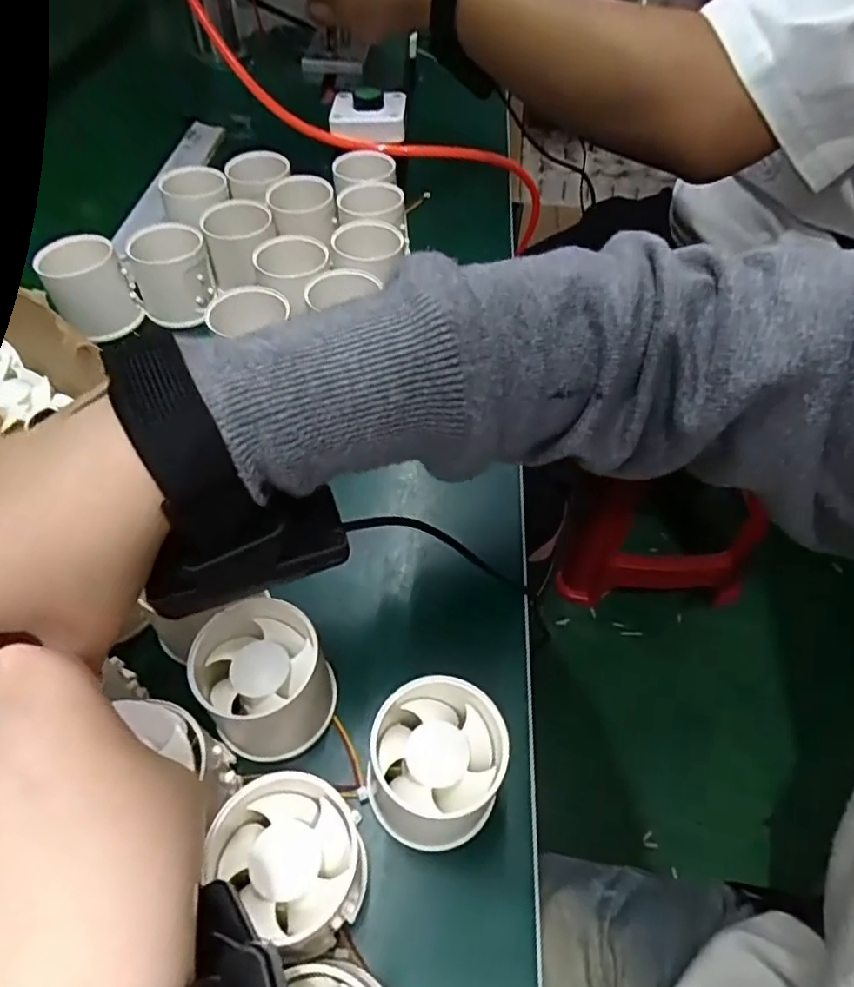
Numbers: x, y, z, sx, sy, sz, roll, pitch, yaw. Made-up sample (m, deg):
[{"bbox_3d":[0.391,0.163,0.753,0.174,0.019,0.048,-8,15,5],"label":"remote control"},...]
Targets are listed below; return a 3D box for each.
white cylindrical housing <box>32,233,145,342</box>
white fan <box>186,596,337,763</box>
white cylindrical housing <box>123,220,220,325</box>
[{"bbox_3d":[-0.237,-0.145,0.439,0.052,0.055,0.047,-26,55,-20],"label":"white cylindrical housing"},{"bbox_3d":[-0.071,0.081,0.273,0.051,0.042,0.054,0,50,0],"label":"white fan"},{"bbox_3d":[-0.181,-0.156,0.447,0.053,0.054,0.043,-18,53,-14],"label":"white cylindrical housing"}]

